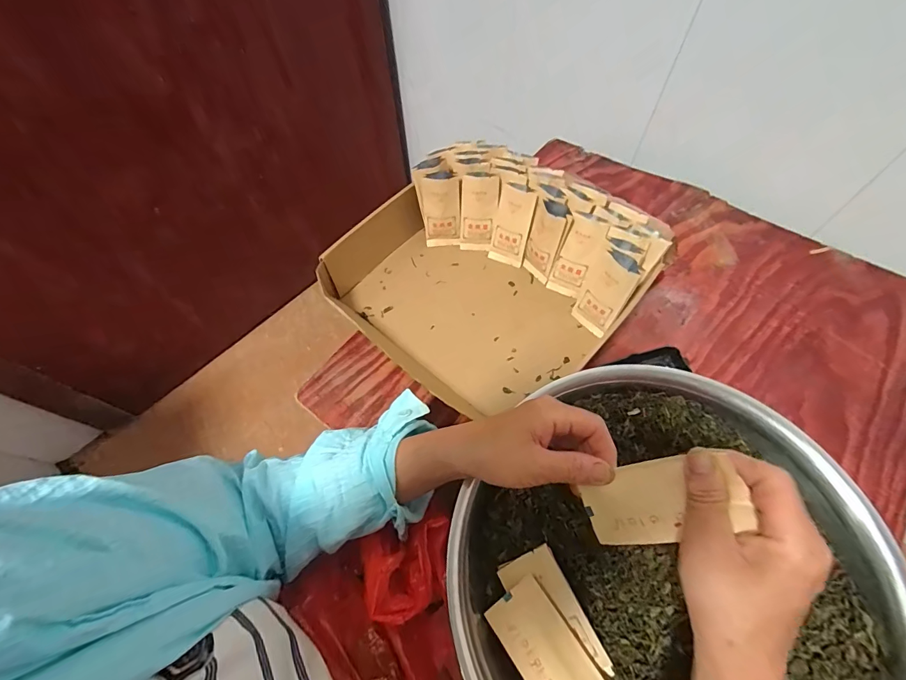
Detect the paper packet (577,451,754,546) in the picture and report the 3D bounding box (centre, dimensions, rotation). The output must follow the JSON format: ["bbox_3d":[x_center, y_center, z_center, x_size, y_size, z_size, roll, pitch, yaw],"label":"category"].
[{"bbox_3d":[0.138,0.111,0.275,0.007,0.106,0.051,11,58,-42],"label":"paper packet"}]

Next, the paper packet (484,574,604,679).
[{"bbox_3d":[0.080,0.259,0.324,0.051,0.008,0.109,-33,66,-15],"label":"paper packet"}]

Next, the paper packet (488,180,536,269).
[{"bbox_3d":[0.081,-0.154,0.550,0.053,0.105,0.013,21,43,18],"label":"paper packet"}]

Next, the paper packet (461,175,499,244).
[{"bbox_3d":[0.036,-0.178,0.556,0.049,0.093,0.008,1,44,1],"label":"paper packet"}]

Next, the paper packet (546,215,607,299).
[{"bbox_3d":[0.163,-0.105,0.517,0.052,0.108,0.009,29,44,16],"label":"paper packet"}]

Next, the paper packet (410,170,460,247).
[{"bbox_3d":[-0.020,-0.180,0.562,0.058,0.108,0.035,-3,62,0],"label":"paper packet"}]

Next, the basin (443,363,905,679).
[{"bbox_3d":[0.169,0.196,0.327,0.316,0.077,0.329,-1,62,1],"label":"basin"}]

